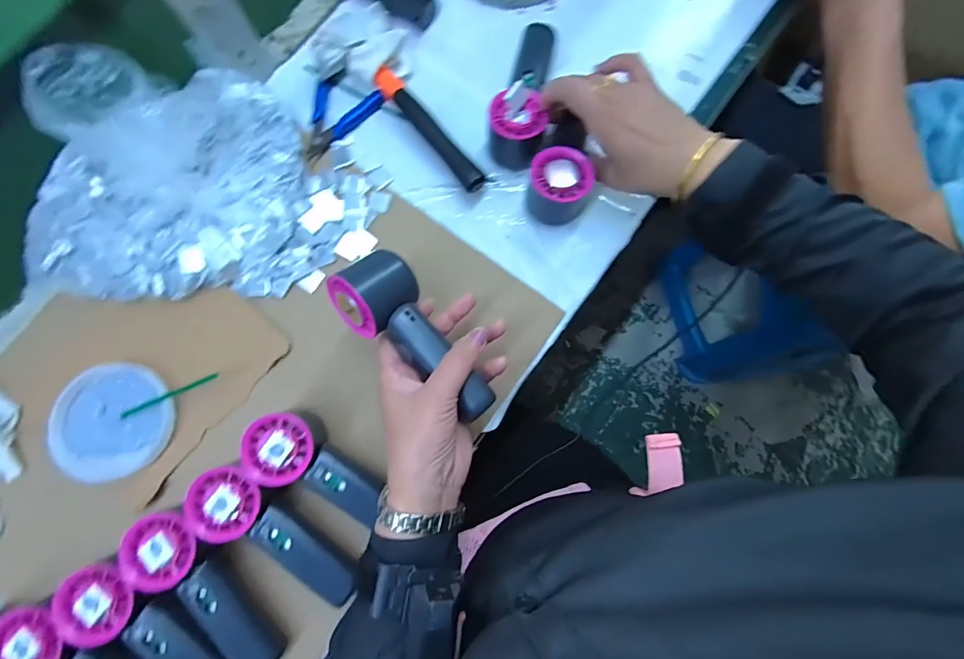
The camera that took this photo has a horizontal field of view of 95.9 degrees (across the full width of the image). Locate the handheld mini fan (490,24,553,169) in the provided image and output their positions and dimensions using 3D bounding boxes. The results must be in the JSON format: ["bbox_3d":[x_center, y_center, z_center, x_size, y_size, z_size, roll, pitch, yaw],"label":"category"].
[{"bbox_3d":[0.044,-0.246,0.442,0.054,0.059,0.156,11,74,1],"label":"handheld mini fan"}]

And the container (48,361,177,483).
[{"bbox_3d":[-0.335,0.083,0.398,0.103,0.018,0.102,0,79,0],"label":"container"}]

